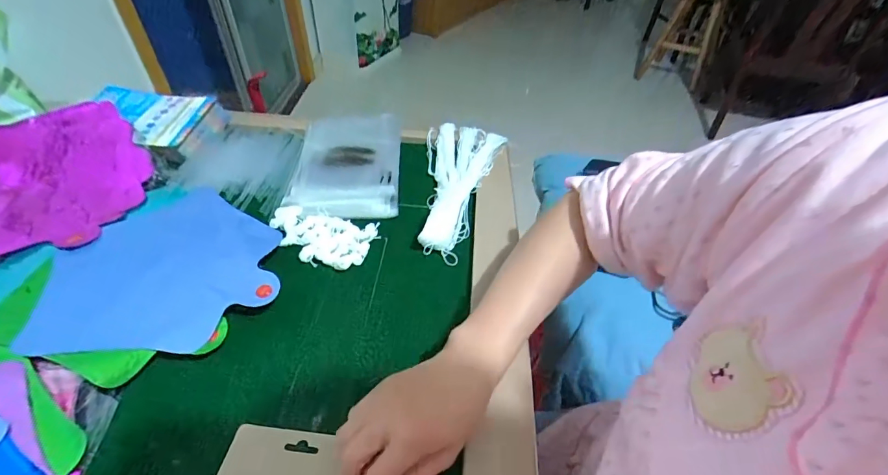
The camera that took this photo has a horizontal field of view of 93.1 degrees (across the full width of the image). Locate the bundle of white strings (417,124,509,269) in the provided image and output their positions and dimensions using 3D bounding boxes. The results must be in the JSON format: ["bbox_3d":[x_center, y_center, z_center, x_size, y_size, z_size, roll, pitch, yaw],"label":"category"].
[{"bbox_3d":[0.003,-0.082,0.587,0.113,0.024,0.274,14,44,12],"label":"bundle of white strings"}]

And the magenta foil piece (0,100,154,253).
[{"bbox_3d":[-0.525,-0.090,0.541,0.304,0.042,0.230,33,51,29],"label":"magenta foil piece"}]

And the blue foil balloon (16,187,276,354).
[{"bbox_3d":[-0.298,0.027,0.448,0.225,0.013,0.218,1,43,-1],"label":"blue foil balloon"}]

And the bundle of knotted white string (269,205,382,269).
[{"bbox_3d":[-0.151,-0.003,0.505,0.132,0.012,0.073,13,44,12],"label":"bundle of knotted white string"}]

